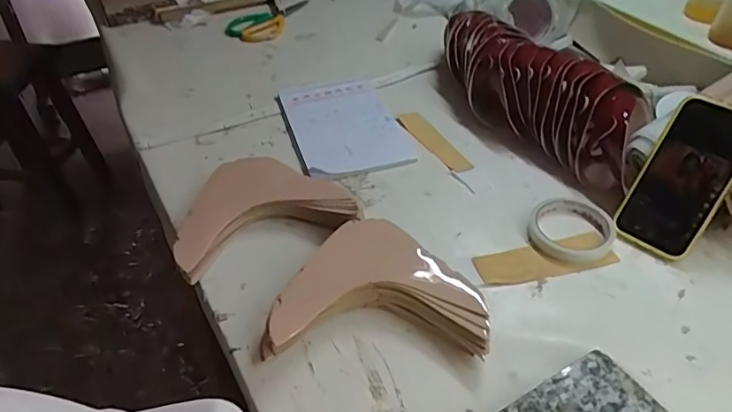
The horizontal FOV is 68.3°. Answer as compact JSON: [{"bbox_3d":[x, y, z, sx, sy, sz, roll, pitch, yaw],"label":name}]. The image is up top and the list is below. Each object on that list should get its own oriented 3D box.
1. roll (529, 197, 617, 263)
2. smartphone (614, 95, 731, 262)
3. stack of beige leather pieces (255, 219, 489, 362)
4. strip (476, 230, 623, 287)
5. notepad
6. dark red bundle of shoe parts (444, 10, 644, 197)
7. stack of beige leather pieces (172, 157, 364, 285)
[{"bbox_3d":[0.225,0.022,0.597,0.088,0.014,0.093,-1,43,1],"label":"roll"},{"bbox_3d":[0.336,-0.027,0.570,0.077,0.164,0.016,34,18,32],"label":"smartphone"},{"bbox_3d":[0.010,0.074,0.533,0.201,0.050,0.157,-1,43,2],"label":"stack of beige leather pieces"},{"bbox_3d":[0.191,0.058,0.577,0.148,0.006,0.046,-10,46,-11],"label":"strip"},{"bbox_3d":[-0.032,-0.114,0.755,0.146,0.014,0.201,-13,43,-12],"label":"notepad"},{"bbox_3d":[0.218,-0.153,0.730,0.111,0.102,0.356,-26,48,-25],"label":"dark red bundle of shoe parts"},{"bbox_3d":[-0.118,-0.002,0.608,0.194,0.045,0.145,-14,43,-13],"label":"stack of beige leather pieces"}]

